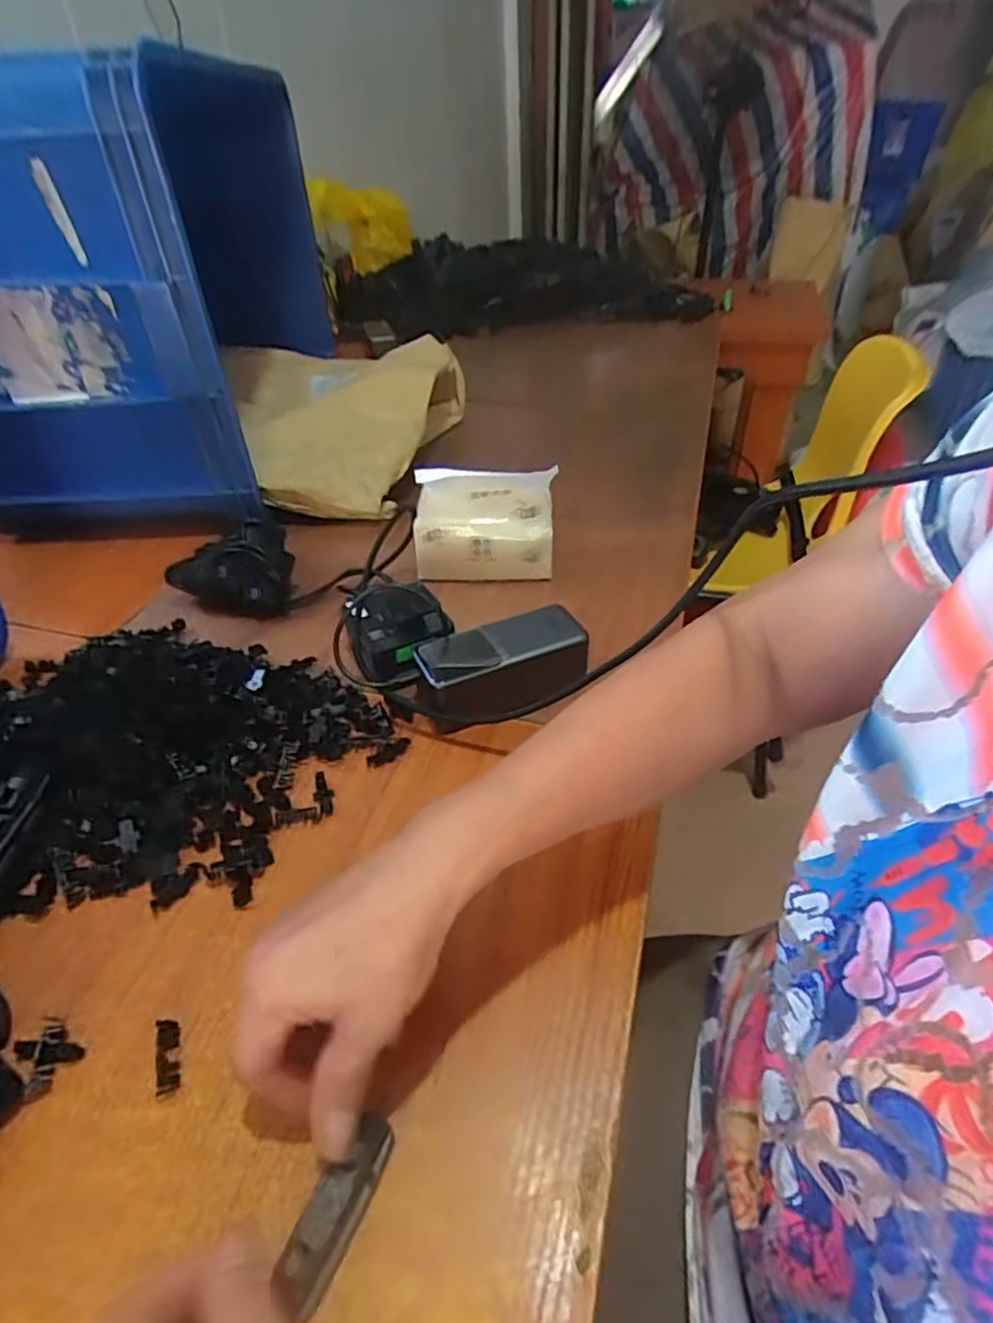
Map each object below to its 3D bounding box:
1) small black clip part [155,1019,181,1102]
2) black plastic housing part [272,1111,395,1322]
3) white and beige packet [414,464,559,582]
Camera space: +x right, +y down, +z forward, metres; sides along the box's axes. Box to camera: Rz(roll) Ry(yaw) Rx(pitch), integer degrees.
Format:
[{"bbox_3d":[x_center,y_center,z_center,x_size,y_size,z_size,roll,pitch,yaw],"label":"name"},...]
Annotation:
[{"bbox_3d":[-0.165,0.198,0.327,0.011,0.006,0.035,-14,42,-14],"label":"small black clip part"},{"bbox_3d":[-0.066,0.227,0.274,0.021,0.017,0.070,16,34,19],"label":"black plastic housing part"},{"bbox_3d":[-0.012,-0.136,0.628,0.132,0.098,0.058,-3,41,-1],"label":"white and beige packet"}]

